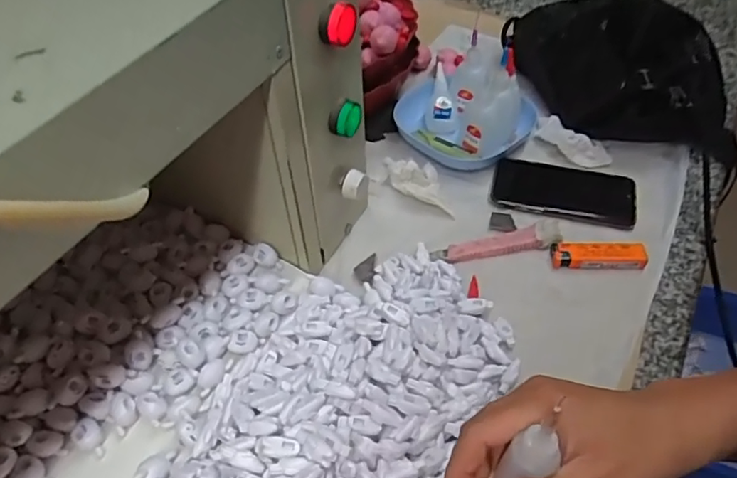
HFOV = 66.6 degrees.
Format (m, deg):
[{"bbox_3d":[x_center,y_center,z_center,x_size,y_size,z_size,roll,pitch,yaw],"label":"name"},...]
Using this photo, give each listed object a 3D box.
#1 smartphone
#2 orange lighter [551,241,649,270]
[{"bbox_3d":[0.195,-0.052,0.565,0.136,0.014,0.073,11,51,11],"label":"smartphone"},{"bbox_3d":[0.209,0.014,0.510,0.082,0.015,0.027,2,50,3],"label":"orange lighter"}]

